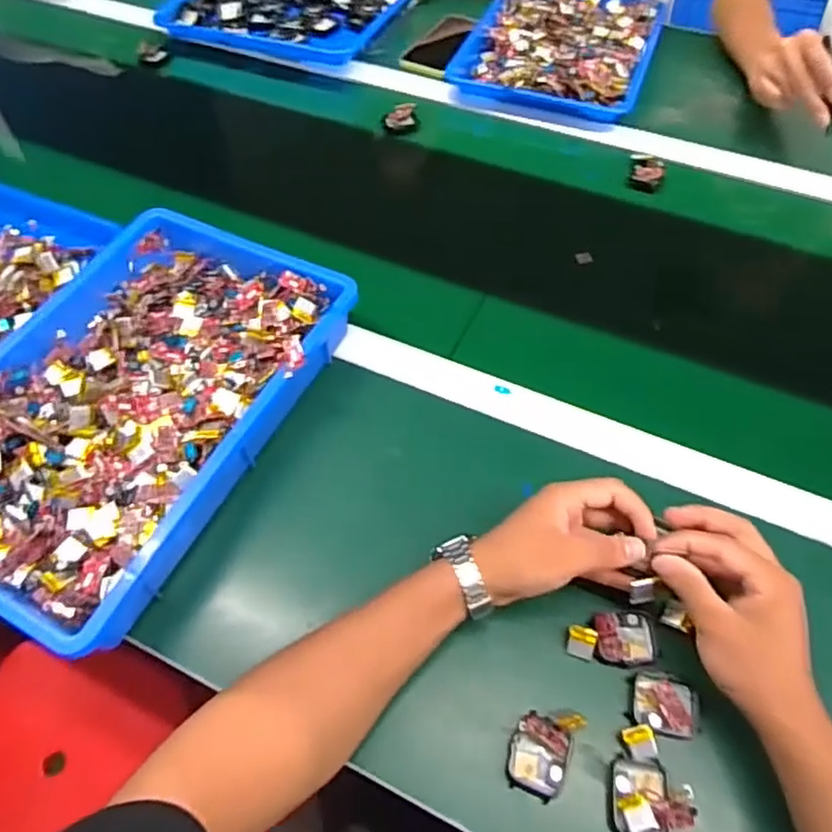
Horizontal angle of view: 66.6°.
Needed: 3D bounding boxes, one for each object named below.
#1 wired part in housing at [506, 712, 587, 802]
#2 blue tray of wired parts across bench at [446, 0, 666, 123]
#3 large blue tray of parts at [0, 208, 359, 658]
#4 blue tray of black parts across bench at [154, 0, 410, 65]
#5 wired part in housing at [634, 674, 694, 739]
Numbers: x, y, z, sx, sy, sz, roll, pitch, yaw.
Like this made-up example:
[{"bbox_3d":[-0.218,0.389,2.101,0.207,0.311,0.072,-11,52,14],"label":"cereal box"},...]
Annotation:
[{"bbox_3d":[0.084,0.222,0.421,0.040,0.021,0.053,18,60,13],"label":"wired part in housing"},{"bbox_3d":[0.207,-0.530,0.892,0.246,0.028,0.325,18,60,13],"label":"blue tray of wired parts across bench"},{"bbox_3d":[-0.240,-0.016,0.539,0.237,0.050,0.365,24,61,16],"label":"large blue tray of parts"},{"bbox_3d":[-0.194,-0.629,0.967,0.331,0.031,0.235,14,59,10],"label":"blue tray of black parts across bench"},{"bbox_3d":[0.171,0.199,0.435,0.039,0.008,0.034,12,59,9],"label":"wired part in housing"}]

